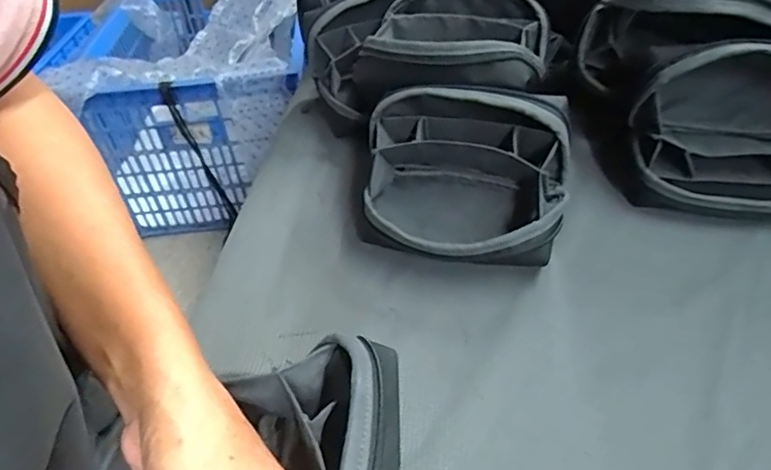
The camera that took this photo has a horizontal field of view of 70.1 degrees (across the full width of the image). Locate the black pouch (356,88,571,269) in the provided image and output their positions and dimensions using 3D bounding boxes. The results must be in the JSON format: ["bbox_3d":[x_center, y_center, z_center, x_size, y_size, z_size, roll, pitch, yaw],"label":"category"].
[{"bbox_3d":[0.063,-0.040,0.462,0.170,0.114,0.123,4,44,12],"label":"black pouch"}]

